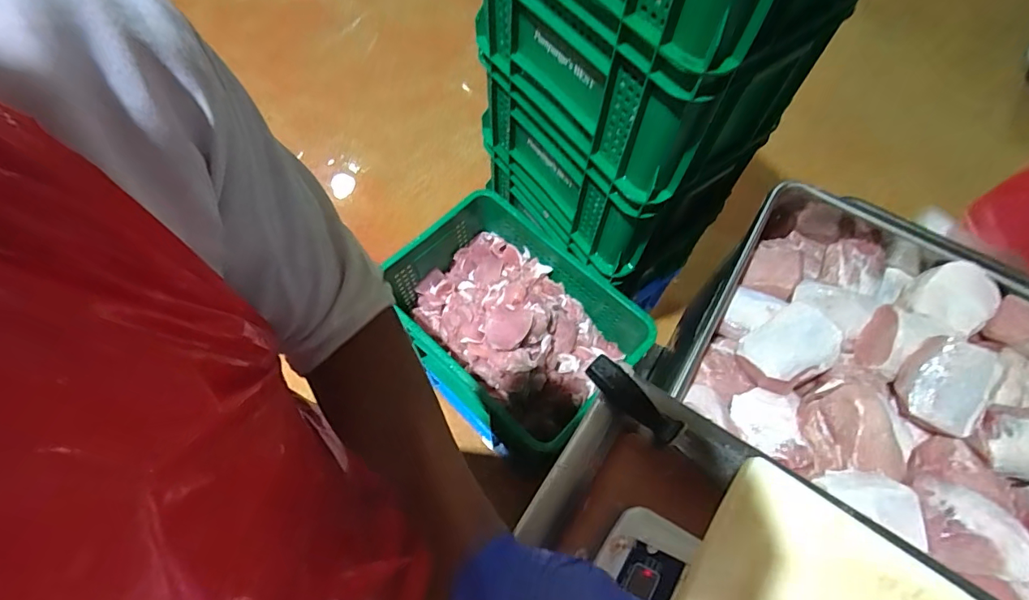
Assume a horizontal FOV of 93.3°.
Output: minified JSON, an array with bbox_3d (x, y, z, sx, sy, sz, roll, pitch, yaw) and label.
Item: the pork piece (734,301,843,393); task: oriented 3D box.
[{"bbox_3d":[0.435,0.074,0.771,0.139,0.054,0.110,-26,68,-13],"label":"pork piece"}]

